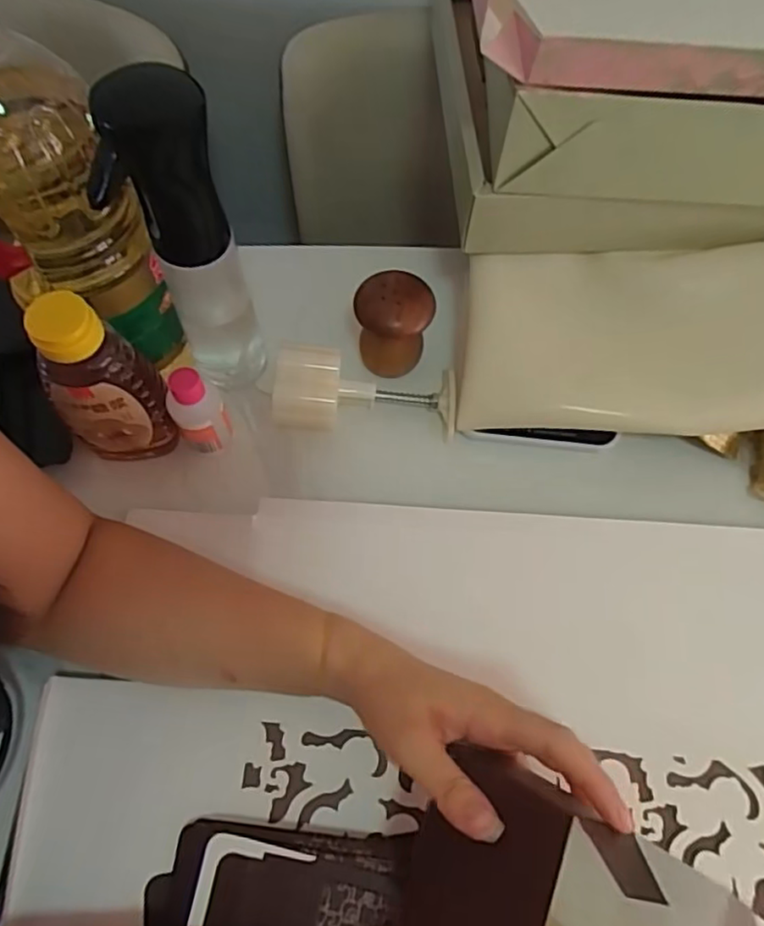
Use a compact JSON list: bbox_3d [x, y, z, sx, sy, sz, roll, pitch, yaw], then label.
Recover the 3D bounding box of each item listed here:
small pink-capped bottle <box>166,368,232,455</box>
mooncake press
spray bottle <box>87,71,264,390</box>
[{"bbox_3d":[-0.137,-0.036,0.470,0.037,0.078,0.029,-31,69,-15],"label":"small pink-capped bottle"},{"bbox_3d":[-0.016,-0.053,0.517,0.155,0.053,0.063,7,64,-15],"label":"mooncake press"},{"bbox_3d":[-0.133,-0.140,0.439,0.073,0.235,0.048,-7,65,-5],"label":"spray bottle"}]

